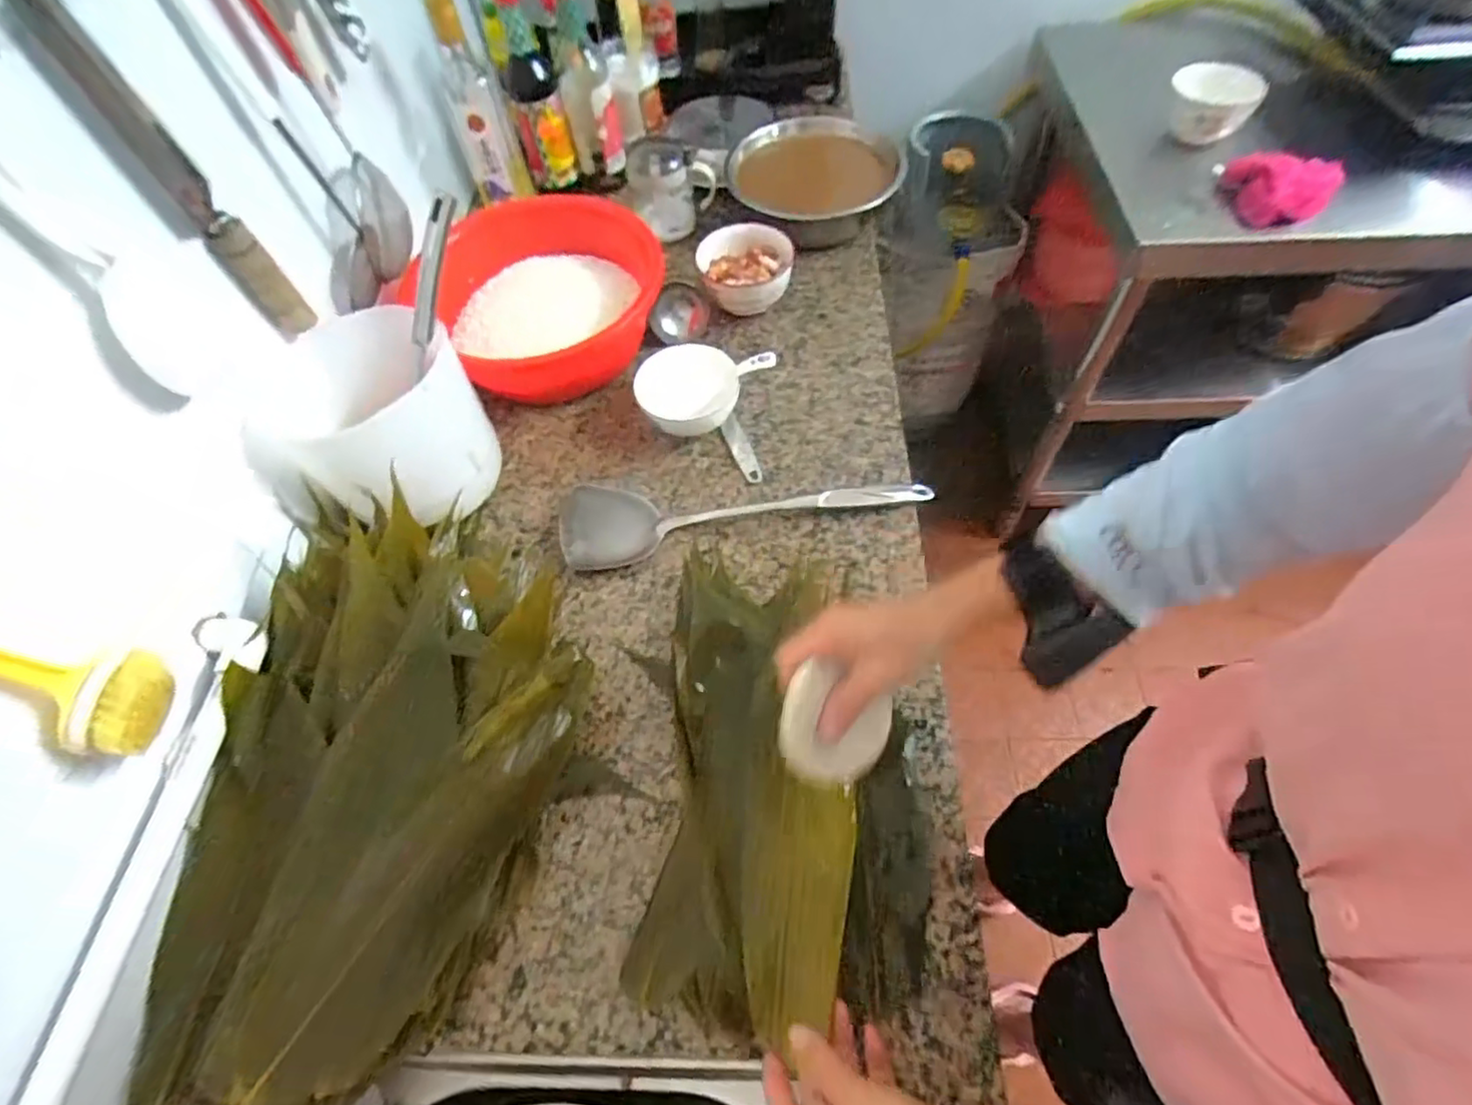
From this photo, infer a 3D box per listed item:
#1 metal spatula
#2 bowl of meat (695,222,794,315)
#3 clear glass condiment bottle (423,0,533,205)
[{"bbox_3d":[0.007,-0.051,0.645,0.357,0.024,0.085,-11,59,-3],"label":"metal spatula"},{"bbox_3d":[0.013,-0.332,0.777,0.116,0.071,0.094,-4,59,2],"label":"bowl of meat"},{"bbox_3d":[-0.317,-0.546,0.788,0.066,0.232,0.081,31,63,30],"label":"clear glass condiment bottle"}]

